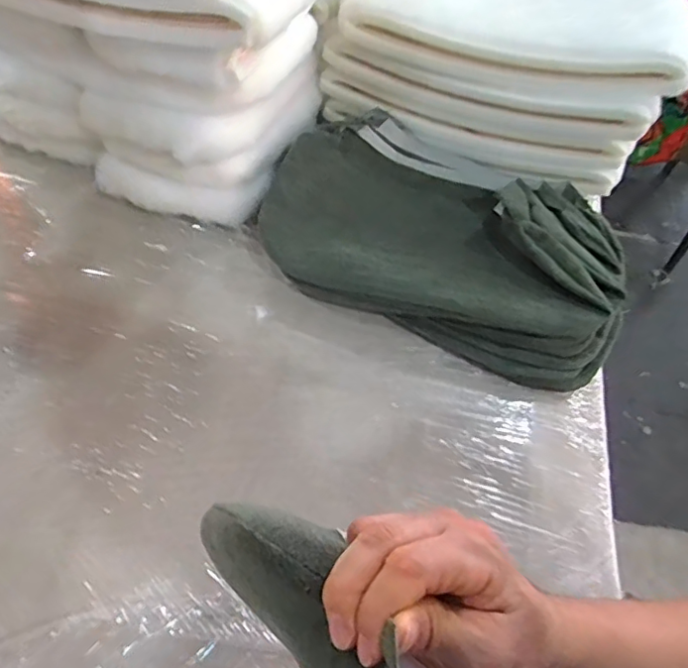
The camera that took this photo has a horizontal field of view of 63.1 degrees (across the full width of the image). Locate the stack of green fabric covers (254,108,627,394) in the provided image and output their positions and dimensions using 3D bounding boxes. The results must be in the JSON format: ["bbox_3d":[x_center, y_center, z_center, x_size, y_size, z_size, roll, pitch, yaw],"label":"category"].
[{"bbox_3d":[0.150,-0.131,0.762,0.470,0.104,0.307,22,59,9],"label":"stack of green fabric covers"}]

